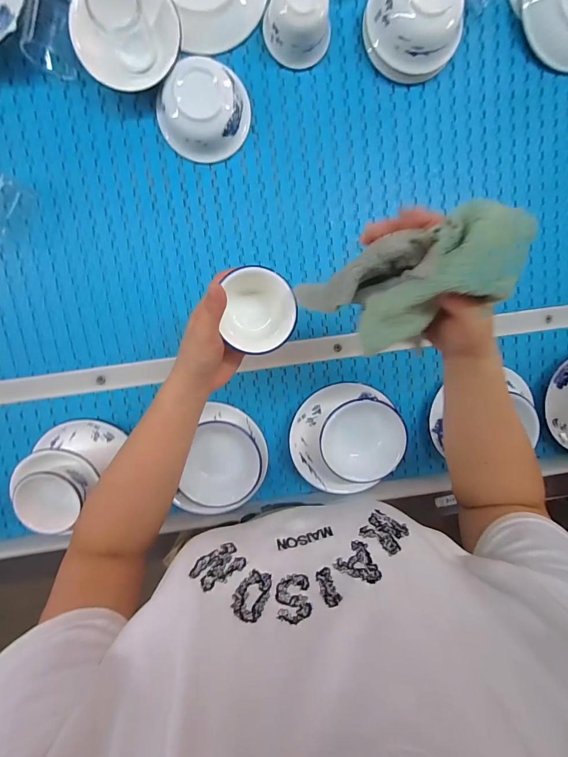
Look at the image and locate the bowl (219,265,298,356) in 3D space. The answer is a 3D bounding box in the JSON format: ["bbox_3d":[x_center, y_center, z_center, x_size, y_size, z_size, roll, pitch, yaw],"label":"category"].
[{"bbox_3d":[-0.024,-0.066,0.345,0.066,0.047,0.078,2,99,-4],"label":"bowl"}]

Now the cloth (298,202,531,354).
[{"bbox_3d":[0.085,-0.064,0.259,0.159,0.049,0.070,-13,103,39],"label":"cloth"}]

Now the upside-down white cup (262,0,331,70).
[{"bbox_3d":[0.016,-0.398,0.399,0.074,0.057,0.067,10,98,-5],"label":"upside-down white cup"}]

